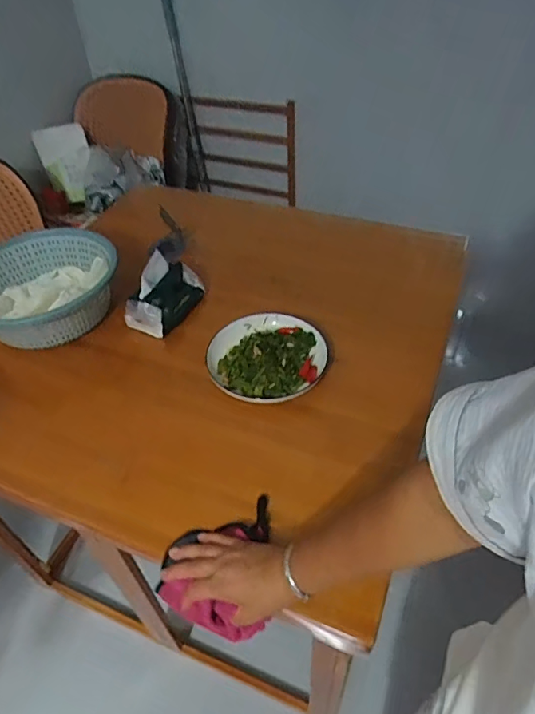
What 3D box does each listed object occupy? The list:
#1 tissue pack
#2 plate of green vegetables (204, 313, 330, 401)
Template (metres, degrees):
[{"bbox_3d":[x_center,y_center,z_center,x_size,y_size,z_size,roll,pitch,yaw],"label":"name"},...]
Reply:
[{"bbox_3d":[-0.199,-0.130,0.942,0.103,0.117,0.157,12,47,15],"label":"tissue pack"},{"bbox_3d":[-0.002,-0.012,0.844,0.193,0.062,0.200,-2,45,2],"label":"plate of green vegetables"}]

